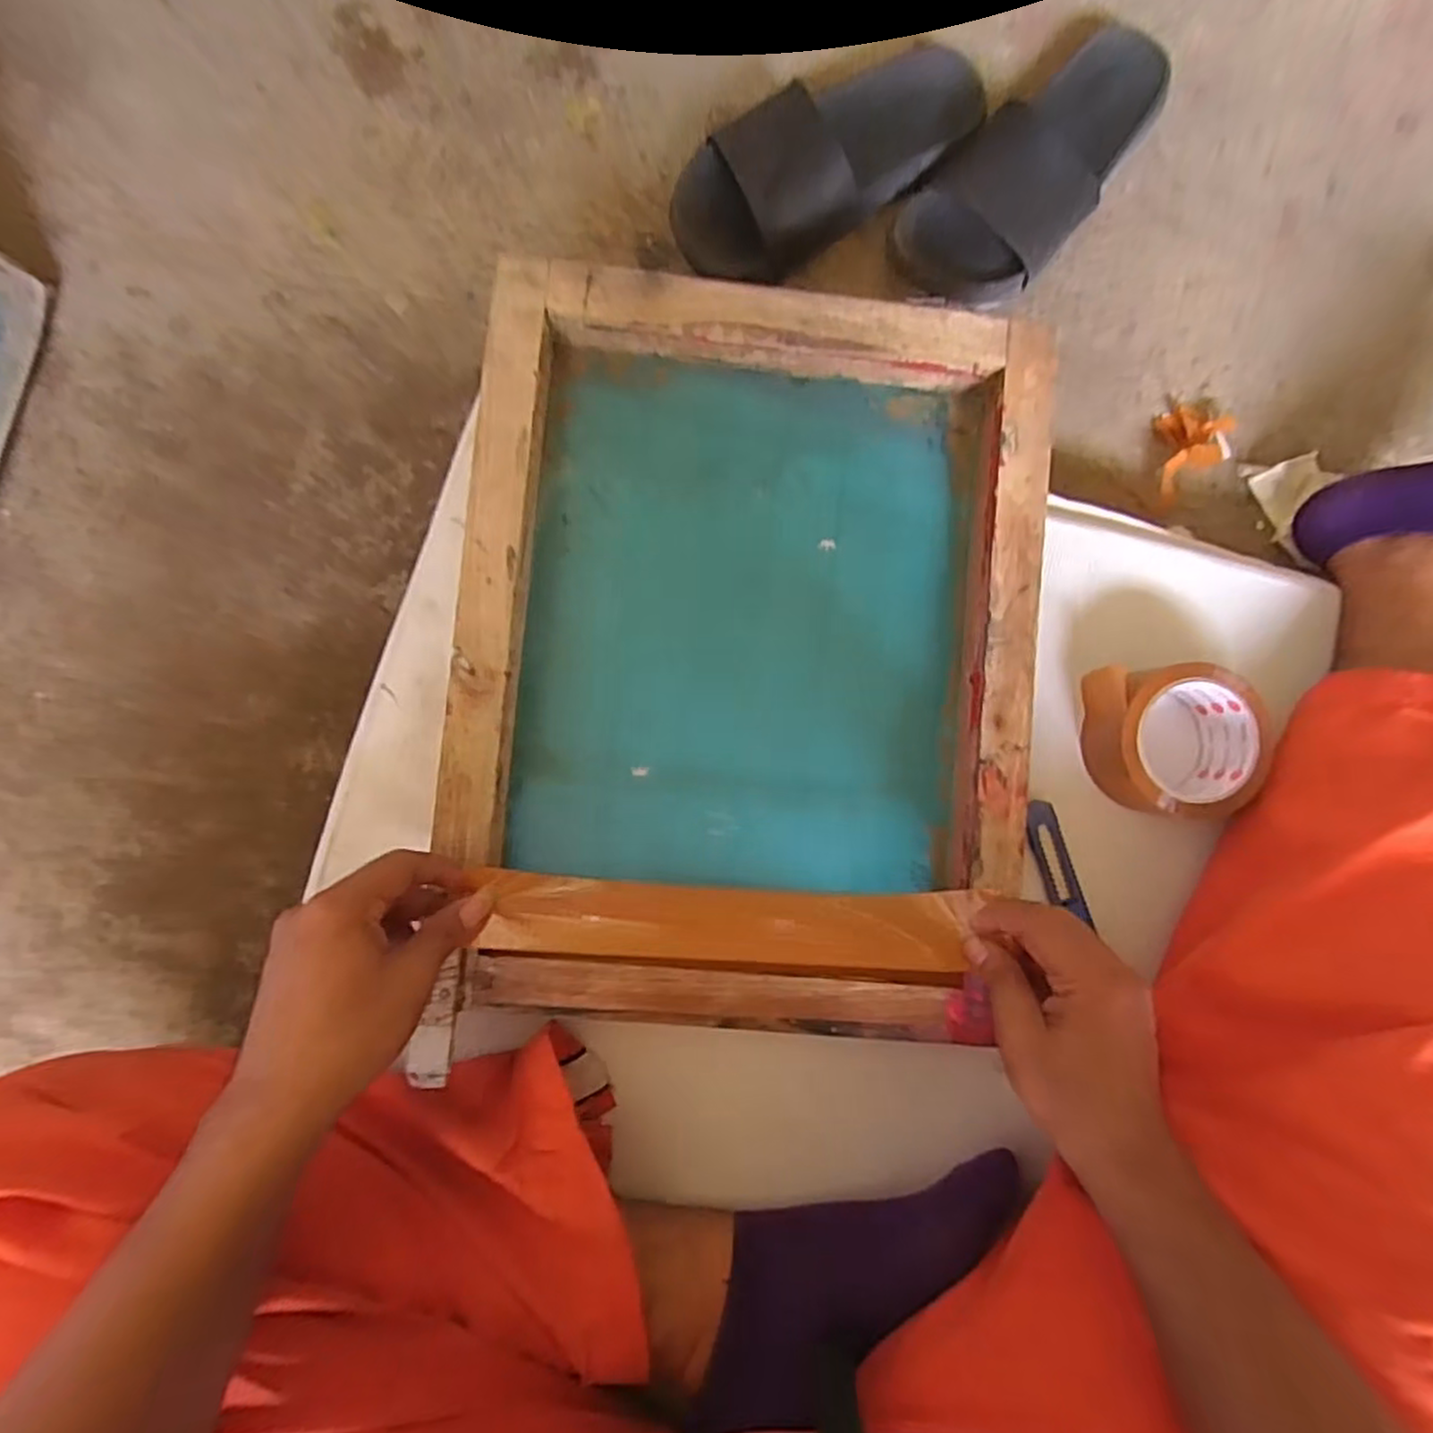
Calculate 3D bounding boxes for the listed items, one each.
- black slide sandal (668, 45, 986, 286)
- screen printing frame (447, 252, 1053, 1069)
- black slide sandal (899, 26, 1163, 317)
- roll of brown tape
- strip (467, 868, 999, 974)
[{"bbox_3d":[0.085,-0.440,0.551,0.263,0.066,0.112,-37,90,-4],"label":"black slide sandal"},{"bbox_3d":[0.023,-0.040,0.470,0.361,0.056,0.460,5,88,-3],"label":"screen printing frame"},{"bbox_3d":[0.259,-0.444,0.567,0.114,0.067,0.259,40,86,-1],"label":"black slide sandal"},{"bbox_3d":[0.310,0.017,0.485,0.097,0.058,0.095,0,88,-4],"label":"roll of brown tape"},{"bbox_3d":[0.007,0.129,0.443,0.286,0.041,0.054,2,88,0],"label":"strip"}]

